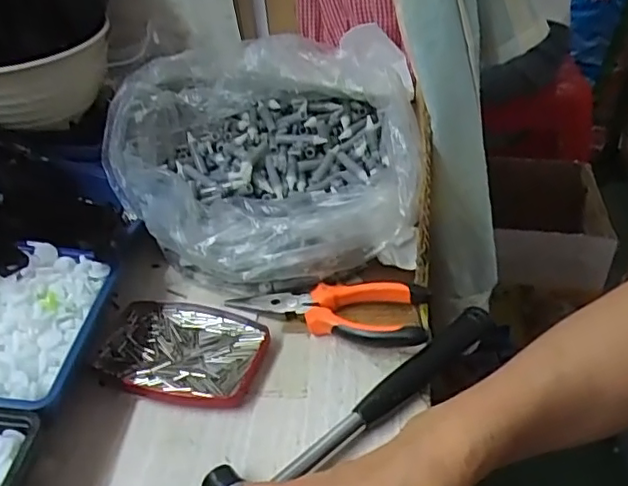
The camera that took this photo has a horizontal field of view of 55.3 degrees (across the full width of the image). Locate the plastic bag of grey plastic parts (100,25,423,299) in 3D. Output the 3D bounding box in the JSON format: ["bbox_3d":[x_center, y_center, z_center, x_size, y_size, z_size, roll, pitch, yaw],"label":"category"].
[{"bbox_3d":[-0.046,-0.078,0.526,0.270,0.090,0.245,-1,58,9],"label":"plastic bag of grey plastic parts"}]

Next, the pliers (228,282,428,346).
[{"bbox_3d":[0.007,0.049,0.451,0.151,0.022,0.048,3,39,9],"label":"pliers"}]

